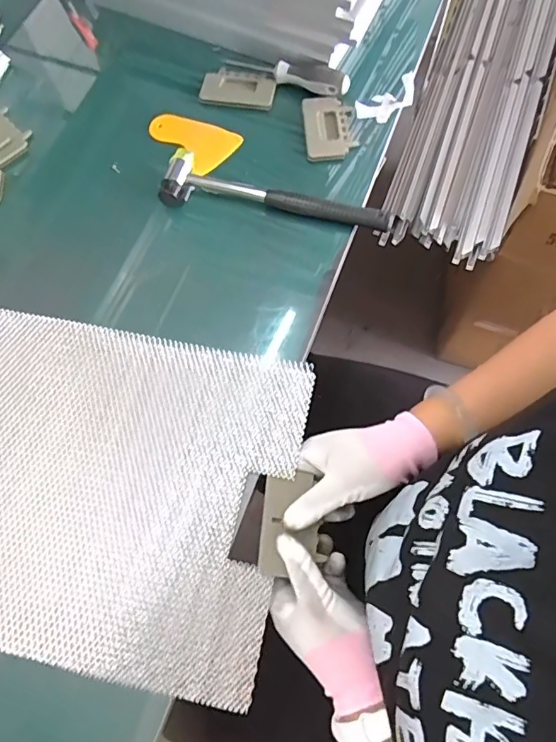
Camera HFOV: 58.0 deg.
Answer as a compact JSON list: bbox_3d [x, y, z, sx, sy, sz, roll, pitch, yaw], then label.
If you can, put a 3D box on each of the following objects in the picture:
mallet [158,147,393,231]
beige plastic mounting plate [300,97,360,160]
[{"bbox_3d":[-0.002,-0.184,0.526,0.240,0.025,0.054,11,70,7],"label":"mallet"},{"bbox_3d":[0.057,-0.274,0.565,0.055,0.007,0.093,-4,69,1],"label":"beige plastic mounting plate"}]

